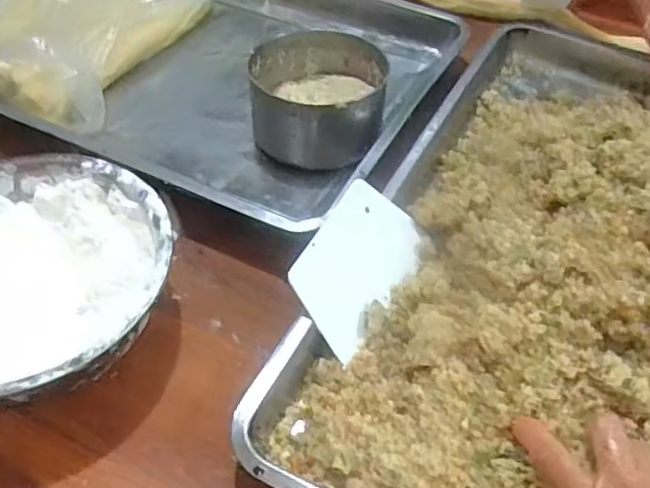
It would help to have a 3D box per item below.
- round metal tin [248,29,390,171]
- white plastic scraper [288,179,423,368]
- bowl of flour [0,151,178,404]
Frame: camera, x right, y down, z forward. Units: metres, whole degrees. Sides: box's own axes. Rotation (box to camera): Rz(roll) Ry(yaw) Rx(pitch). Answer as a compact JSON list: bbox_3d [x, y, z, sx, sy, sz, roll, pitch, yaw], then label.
[{"bbox_3d":[-0.005,-0.147,0.676,0.131,0.082,0.133,1,49,-1],"label":"round metal tin"},{"bbox_3d":[0.027,0.014,0.531,0.005,0.091,0.141,-14,29,50],"label":"white plastic scraper"},{"bbox_3d":[-0.225,0.032,0.512,0.212,0.100,0.216,1,49,-1],"label":"bowl of flour"}]

